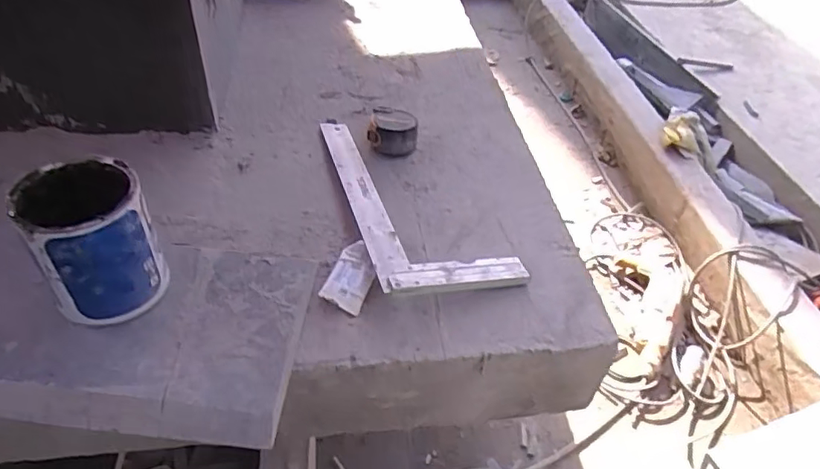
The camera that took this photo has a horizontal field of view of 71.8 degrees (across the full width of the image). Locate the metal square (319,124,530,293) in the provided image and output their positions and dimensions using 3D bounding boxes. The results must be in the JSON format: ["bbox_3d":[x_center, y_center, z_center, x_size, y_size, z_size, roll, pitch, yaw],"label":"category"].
[{"bbox_3d":[-0.001,-0.055,0.715,0.161,0.017,0.346,-6,41,-18],"label":"metal square"}]

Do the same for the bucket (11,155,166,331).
[{"bbox_3d":[-0.285,0.007,0.519,0.094,0.116,0.096,2,43,-2],"label":"bucket"}]

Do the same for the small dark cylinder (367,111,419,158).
[{"bbox_3d":[-0.023,-0.142,0.792,0.068,0.040,0.067,4,43,0],"label":"small dark cylinder"}]

